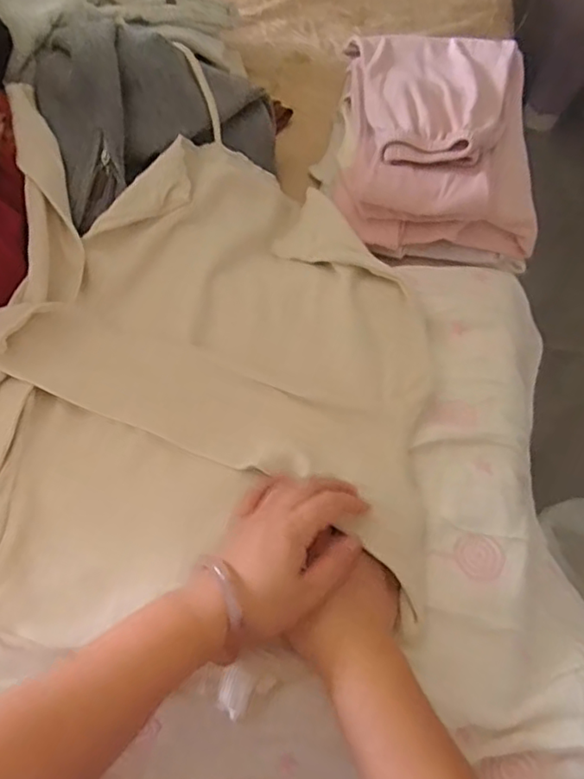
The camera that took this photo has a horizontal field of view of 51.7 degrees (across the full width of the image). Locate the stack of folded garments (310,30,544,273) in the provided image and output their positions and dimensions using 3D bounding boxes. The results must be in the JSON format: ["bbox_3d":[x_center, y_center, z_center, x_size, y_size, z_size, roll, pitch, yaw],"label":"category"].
[{"bbox_3d":[0.159,-0.312,0.721,0.238,0.074,0.346,7,55,3],"label":"stack of folded garments"}]

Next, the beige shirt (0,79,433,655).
[{"bbox_3d":[-0.075,-0.028,0.530,0.396,0.069,0.482,4,55,1],"label":"beige shirt"}]

